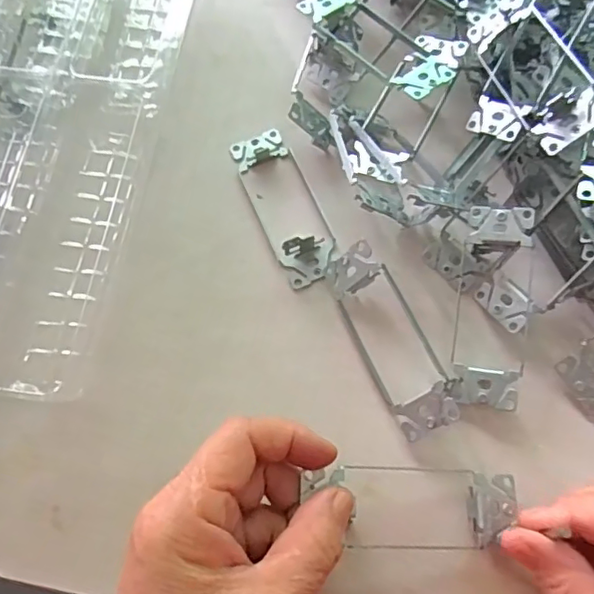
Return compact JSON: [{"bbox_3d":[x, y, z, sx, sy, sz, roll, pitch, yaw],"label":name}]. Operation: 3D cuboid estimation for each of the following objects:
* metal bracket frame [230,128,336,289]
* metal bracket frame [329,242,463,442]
[{"bbox_3d":[-0.007,-0.059,0.331,0.037,0.023,0.104,-23,72,-6],"label":"metal bracket frame"},{"bbox_3d":[0.051,0.020,0.298,0.034,0.024,0.103,-24,72,-6],"label":"metal bracket frame"}]

